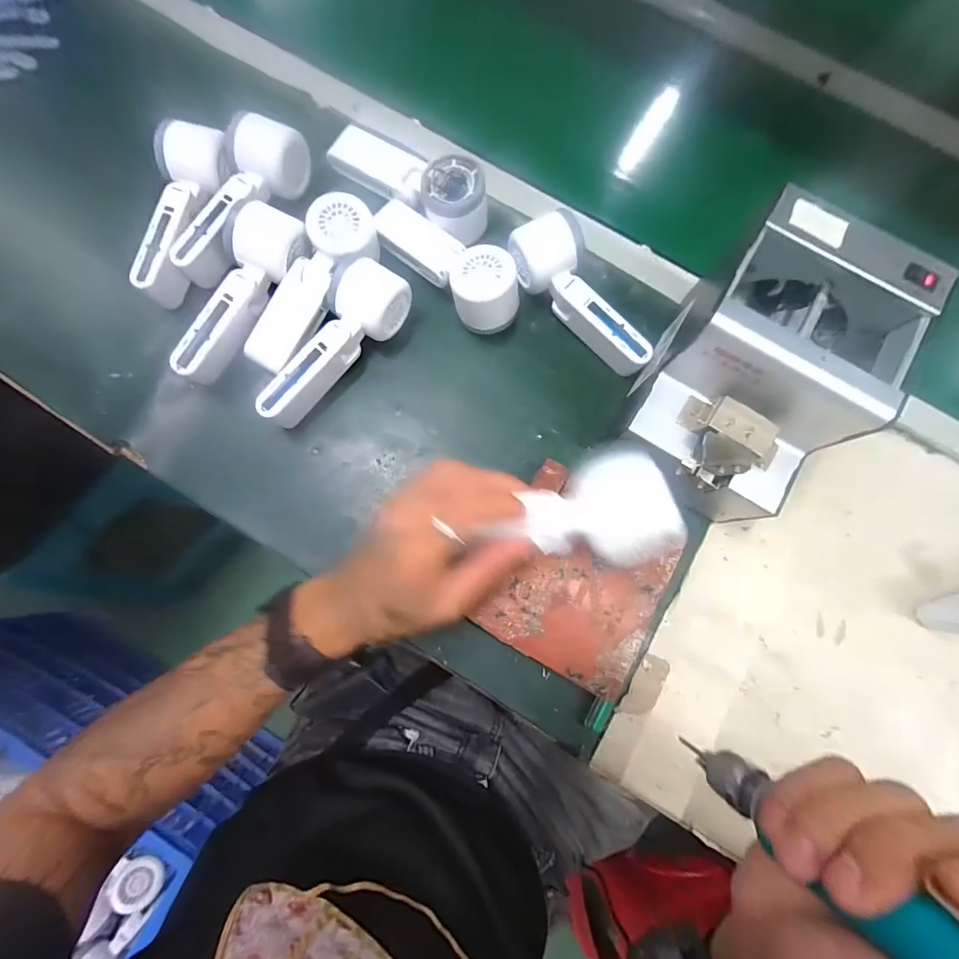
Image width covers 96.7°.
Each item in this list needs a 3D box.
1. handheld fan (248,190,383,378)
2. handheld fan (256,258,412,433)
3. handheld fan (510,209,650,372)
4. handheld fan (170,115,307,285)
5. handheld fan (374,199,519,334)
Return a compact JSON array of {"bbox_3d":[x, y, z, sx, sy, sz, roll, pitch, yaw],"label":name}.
[{"bbox_3d":[-0.148,-0.181,0.388,0.063,0.054,0.181,33,93,5],"label":"handheld fan"},{"bbox_3d":[-0.128,-0.115,0.378,0.051,0.055,0.160,33,80,5],"label":"handheld fan"},{"bbox_3d":[0.091,-0.161,0.387,0.049,0.062,0.155,-33,81,-7],"label":"handheld fan"},{"bbox_3d":[-0.220,-0.256,0.389,0.067,0.050,0.162,23,79,3],"label":"handheld fan"},{"bbox_3d":[-0.030,-0.203,0.393,0.066,0.055,0.159,-41,83,-8],"label":"handheld fan"}]

